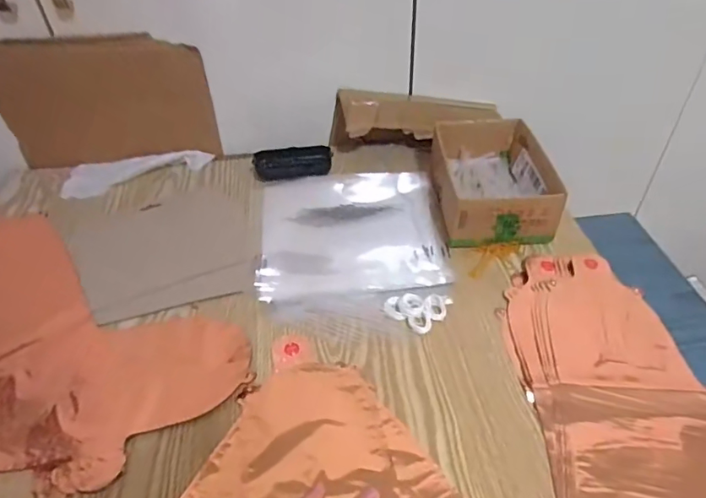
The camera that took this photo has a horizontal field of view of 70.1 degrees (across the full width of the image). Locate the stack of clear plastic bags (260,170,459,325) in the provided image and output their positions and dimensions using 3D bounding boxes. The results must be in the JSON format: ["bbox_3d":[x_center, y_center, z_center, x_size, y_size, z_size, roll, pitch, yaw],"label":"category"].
[{"bbox_3d":[0.001,-0.026,0.617,0.218,0.019,0.259,-4,43,-1],"label":"stack of clear plastic bags"}]

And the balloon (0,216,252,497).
[{"bbox_3d":[-0.336,0.083,0.516,0.445,0.006,0.224,24,47,25],"label":"balloon"}]

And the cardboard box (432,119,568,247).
[{"bbox_3d":[0.172,-0.091,0.637,0.126,0.061,0.187,-2,43,0],"label":"cardboard box"}]

